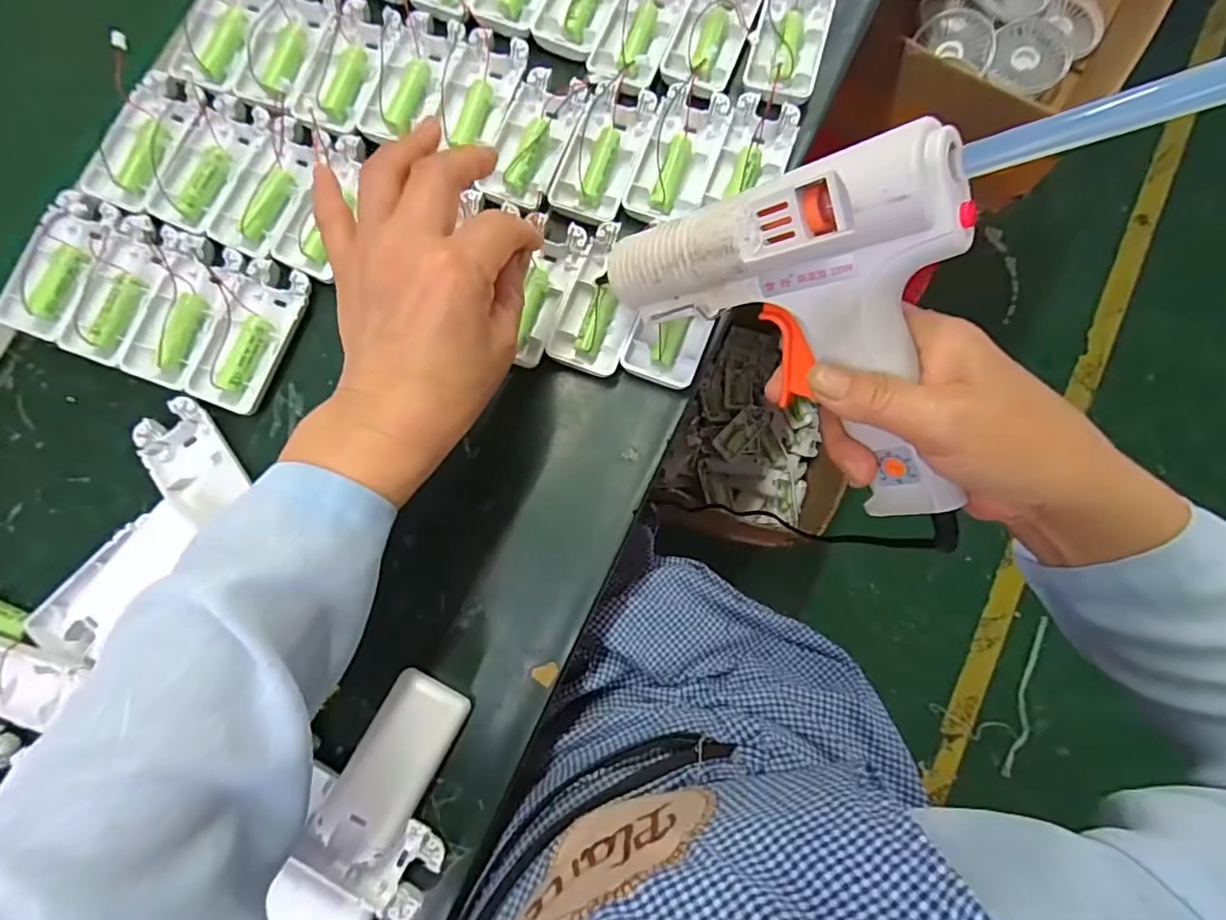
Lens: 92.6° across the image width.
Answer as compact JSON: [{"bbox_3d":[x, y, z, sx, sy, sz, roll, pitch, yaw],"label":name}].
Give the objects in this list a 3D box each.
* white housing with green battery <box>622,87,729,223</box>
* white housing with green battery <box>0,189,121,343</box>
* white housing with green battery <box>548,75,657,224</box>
[{"bbox_3d":[0.042,-0.197,0.380,0.047,0.015,0.091,17,82,4],"label":"white housing with green battery"},{"bbox_3d":[-0.352,-0.124,0.373,0.043,0.014,0.093,22,82,5],"label":"white housing with green battery"},{"bbox_3d":[-0.006,-0.200,0.381,0.046,0.014,0.097,18,82,4],"label":"white housing with green battery"}]

